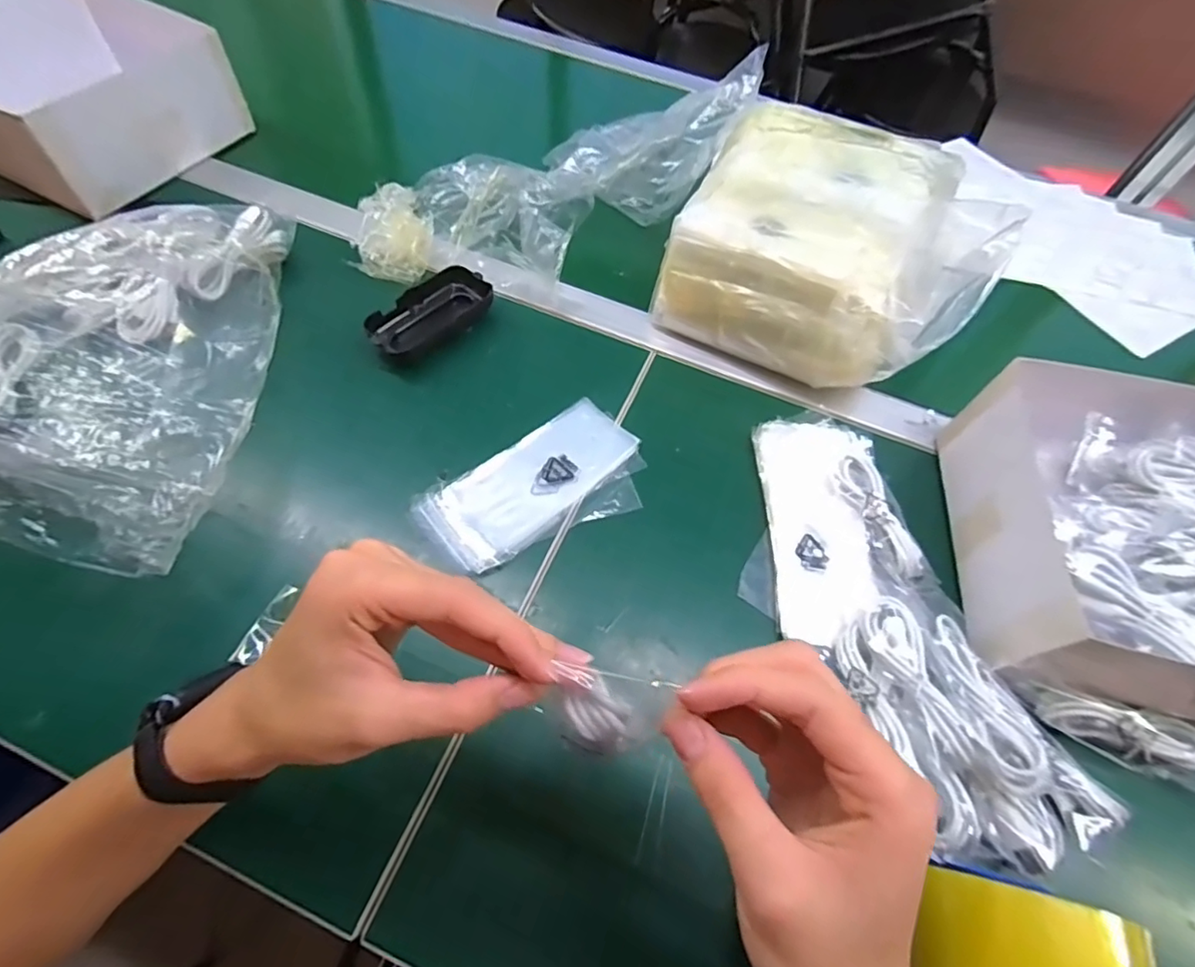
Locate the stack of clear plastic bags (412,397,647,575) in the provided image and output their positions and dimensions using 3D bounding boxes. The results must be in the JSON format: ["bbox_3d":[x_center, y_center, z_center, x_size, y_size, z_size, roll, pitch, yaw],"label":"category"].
[{"bbox_3d":[-0.040,0.005,0.427,0.163,0.009,0.094,-35,68,-22],"label":"stack of clear plastic bags"}]

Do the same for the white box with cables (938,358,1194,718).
[{"bbox_3d":[0.364,0.038,0.384,0.201,0.089,0.197,10,60,1],"label":"white box with cables"}]

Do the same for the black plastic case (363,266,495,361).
[{"bbox_3d":[-0.144,-0.147,0.491,0.106,0.023,0.047,-39,70,-24],"label":"black plastic case"}]

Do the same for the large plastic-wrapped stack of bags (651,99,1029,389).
[{"bbox_3d":[0.195,-0.201,0.498,0.239,0.129,0.209,30,62,12],"label":"large plastic-wrapped stack of bags"}]

